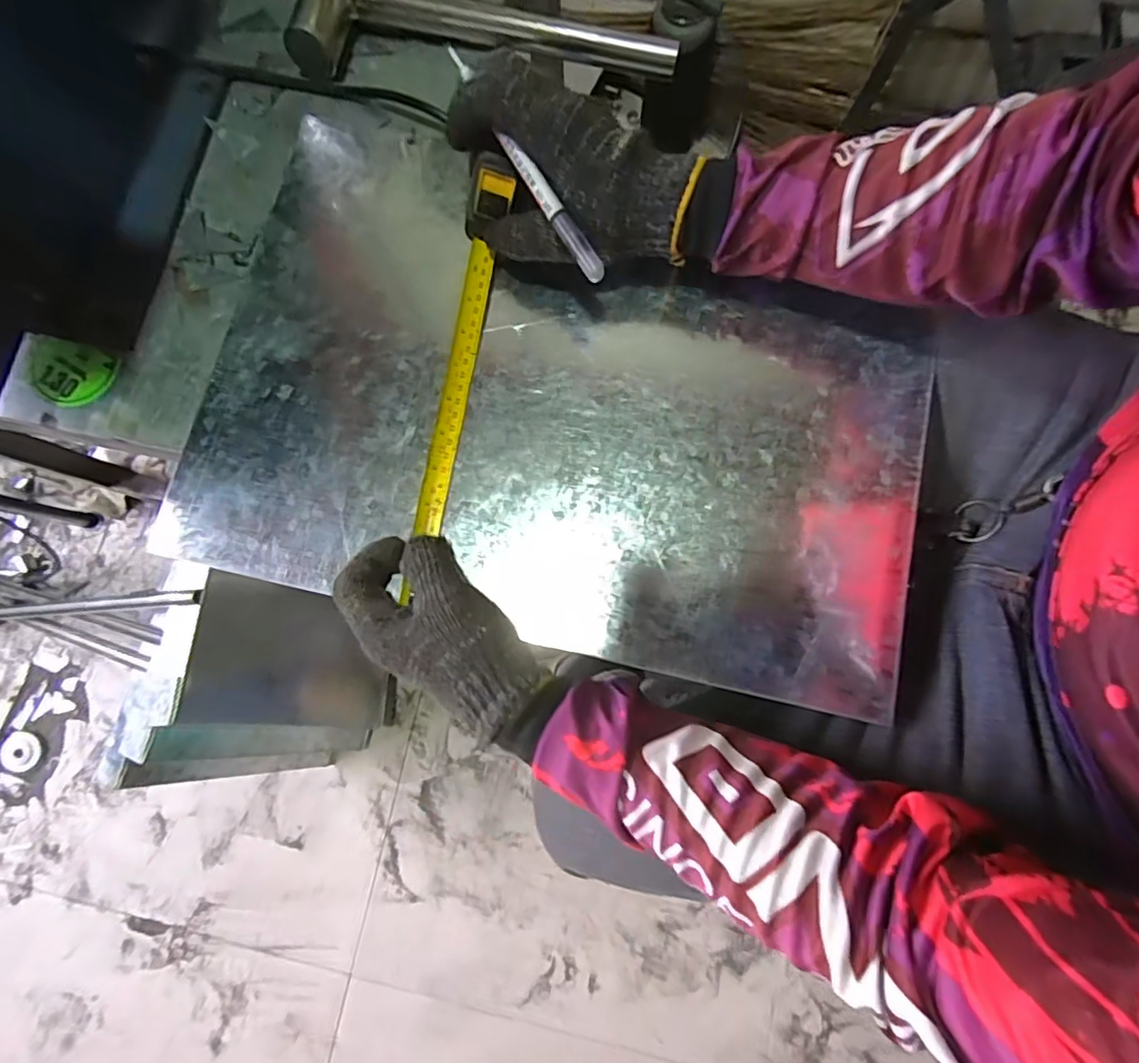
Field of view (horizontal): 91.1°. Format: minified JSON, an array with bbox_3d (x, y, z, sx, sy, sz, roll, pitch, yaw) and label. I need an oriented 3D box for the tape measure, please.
[{"bbox_3d":[-0.076,-0.101,0.380,0.029,0.053,0.272,11,90,1],"label":"tape measure"}]

